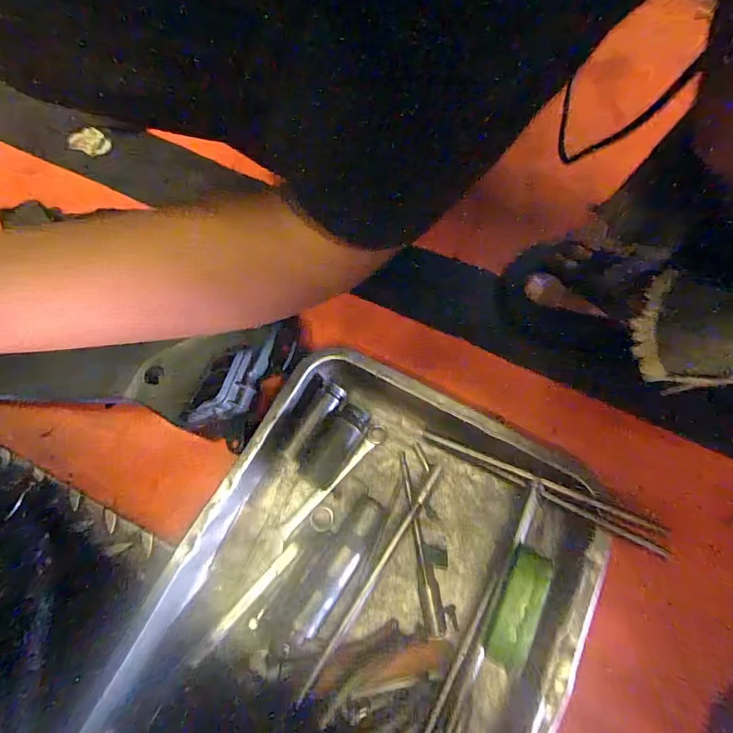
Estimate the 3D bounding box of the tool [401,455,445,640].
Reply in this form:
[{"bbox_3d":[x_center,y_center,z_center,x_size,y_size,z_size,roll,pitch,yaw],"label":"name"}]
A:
[{"bbox_3d":[0.046,0.151,0.363,0.015,0.008,0.145,-9,71,-1],"label":"tool"}]

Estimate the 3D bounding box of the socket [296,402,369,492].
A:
[{"bbox_3d":[-0.030,0.072,0.383,0.036,0.026,0.077,32,75,12],"label":"socket"}]

